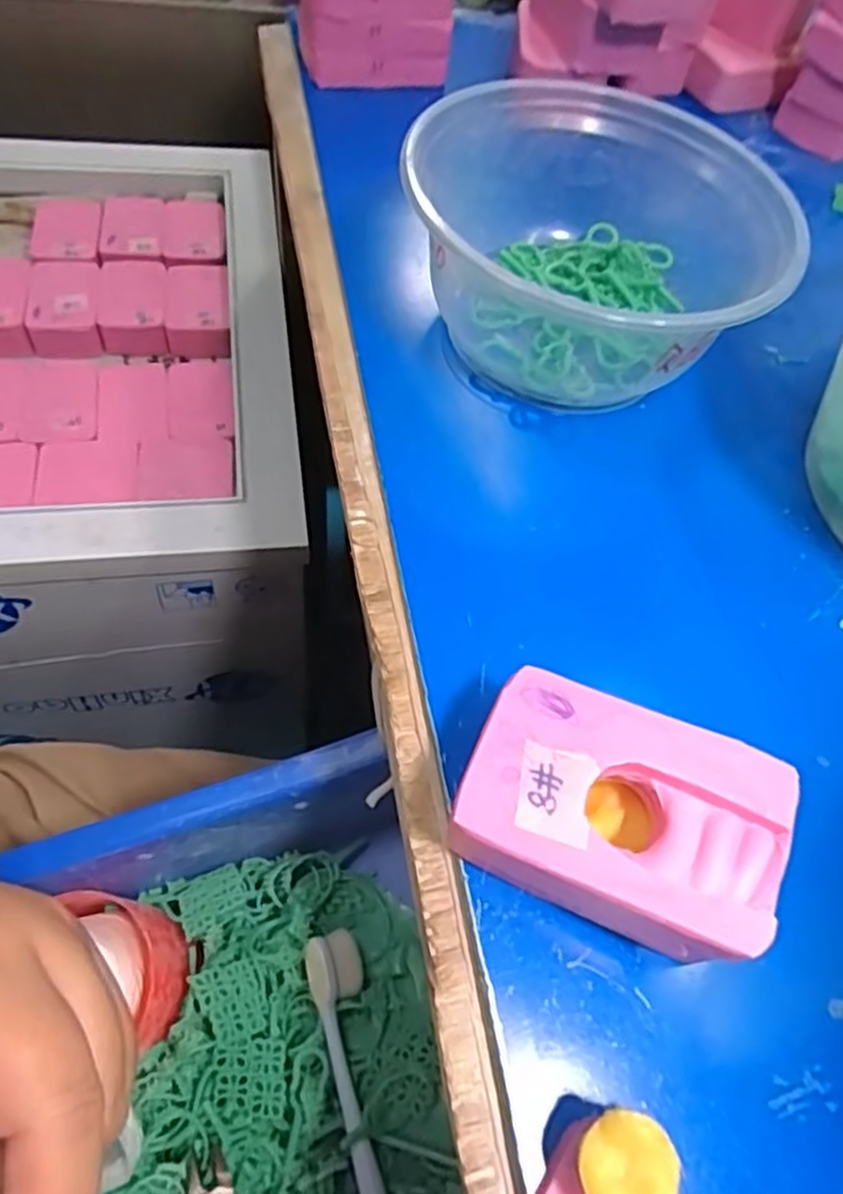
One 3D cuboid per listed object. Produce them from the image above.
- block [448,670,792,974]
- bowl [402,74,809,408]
[{"bbox_3d":[0.046,0.053,0.177,0.069,0.035,0.050,23,59,6],"label":"block"},{"bbox_3d":[0.062,-0.126,0.272,0.132,0.063,0.118,32,60,11],"label":"bowl"}]

